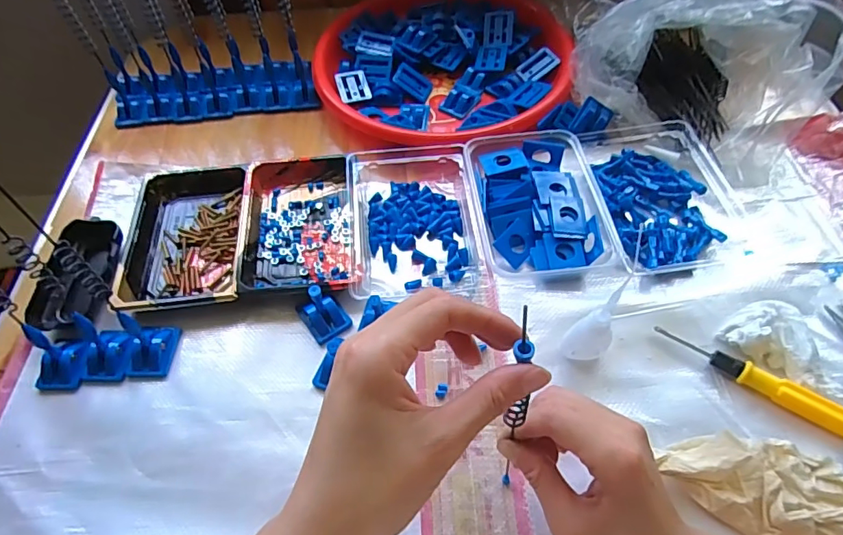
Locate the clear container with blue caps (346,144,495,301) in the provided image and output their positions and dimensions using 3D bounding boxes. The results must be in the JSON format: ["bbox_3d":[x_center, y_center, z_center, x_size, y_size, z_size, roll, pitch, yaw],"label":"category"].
[{"bbox_3d":[-0.009,-0.052,0.472,0.121,0.034,0.170,-8,55,-2],"label":"clear container with blue caps"}]

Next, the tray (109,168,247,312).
[{"bbox_3d":[-0.220,-0.031,0.476,0.104,0.022,0.164,-8,55,-2],"label":"tray"}]

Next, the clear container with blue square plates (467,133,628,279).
[{"bbox_3d":[0.107,-0.058,0.468,0.113,0.035,0.163,-9,55,-3],"label":"clear container with blue square plates"}]

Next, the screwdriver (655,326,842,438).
[{"bbox_3d":[0.247,0.080,0.374,0.138,0.018,0.020,31,63,22],"label":"screwdriver"}]

